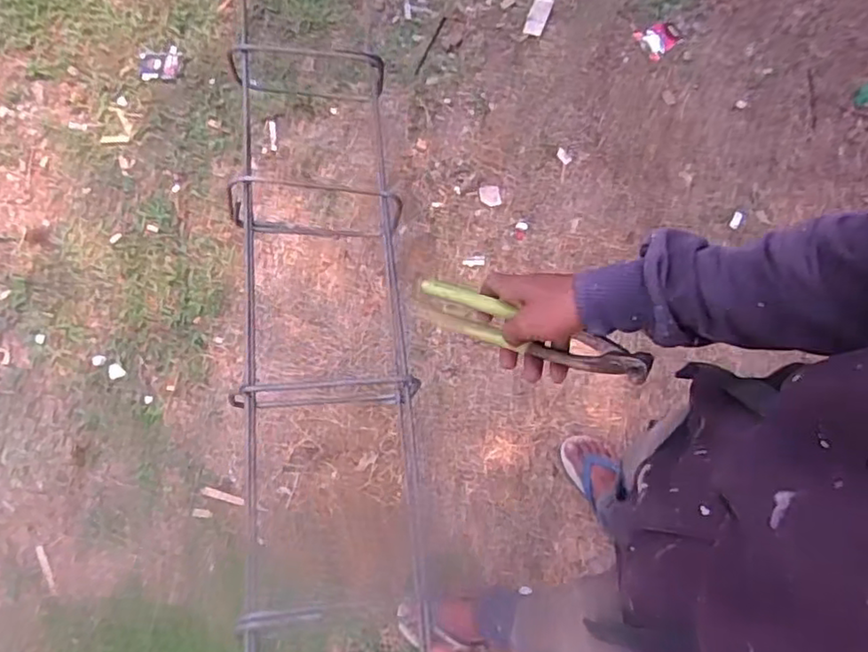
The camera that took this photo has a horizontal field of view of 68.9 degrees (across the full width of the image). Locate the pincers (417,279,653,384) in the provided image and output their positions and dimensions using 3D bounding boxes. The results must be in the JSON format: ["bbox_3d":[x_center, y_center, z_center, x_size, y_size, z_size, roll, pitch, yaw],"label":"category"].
[{"bbox_3d":[0.085,0.005,0.575,0.217,0.041,0.032,18,75,23],"label":"pincers"}]

